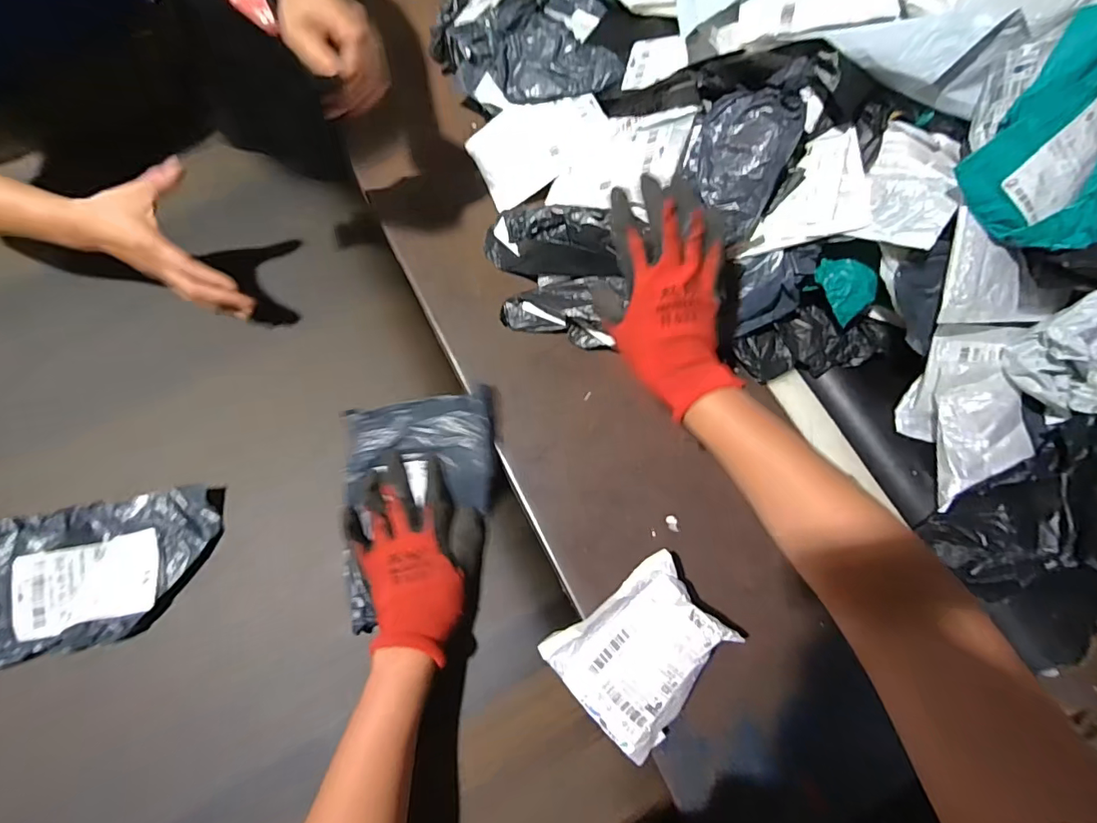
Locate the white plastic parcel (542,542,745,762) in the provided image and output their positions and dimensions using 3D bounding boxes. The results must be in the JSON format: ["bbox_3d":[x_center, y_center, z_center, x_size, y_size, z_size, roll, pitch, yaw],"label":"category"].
[{"bbox_3d":[0.081,0.203,0.426,0.132,0.066,0.110,-41,78,-14],"label":"white plastic parcel"}]

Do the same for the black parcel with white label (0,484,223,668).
[{"bbox_3d":[-0.428,0.151,0.473,0.204,0.040,0.127,-11,72,-6],"label":"black parcel with white label"}]

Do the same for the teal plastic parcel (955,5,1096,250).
[{"bbox_3d":[0.422,-0.203,0.398,0.145,0.032,0.144,30,110,-10],"label":"teal plastic parcel"}]

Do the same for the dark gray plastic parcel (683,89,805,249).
[{"bbox_3d":[0.173,-0.229,0.468,0.086,0.017,0.123,25,107,19],"label":"dark gray plastic parcel"}]

